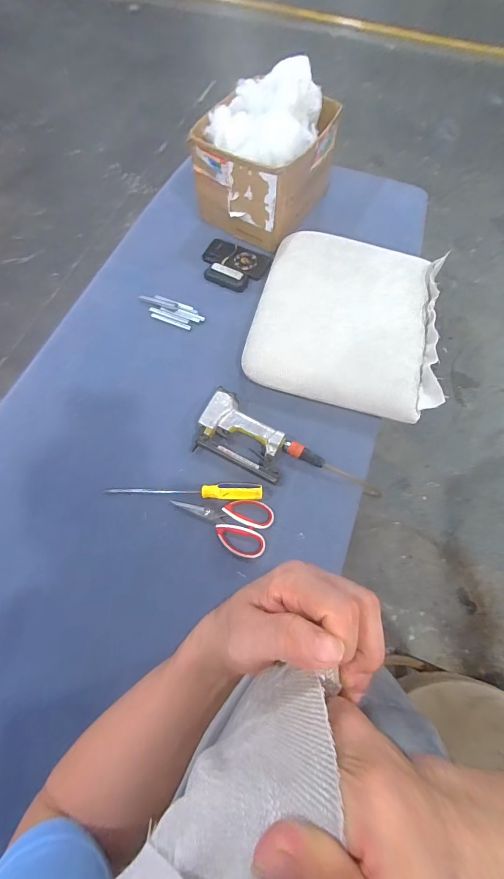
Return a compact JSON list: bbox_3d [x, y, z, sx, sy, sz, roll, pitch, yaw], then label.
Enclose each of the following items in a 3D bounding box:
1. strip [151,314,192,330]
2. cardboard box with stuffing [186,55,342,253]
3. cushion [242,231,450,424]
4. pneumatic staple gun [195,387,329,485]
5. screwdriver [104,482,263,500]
[{"bbox_3d":[-0.191,-0.277,0.808,0.102,0.004,0.013,21,70,7],"label":"strip"},{"bbox_3d":[0.035,-0.697,0.839,0.265,0.259,0.292,30,72,10],"label":"cardboard box with stuffing"},{"bbox_3d":[0.218,-0.272,0.776,0.403,0.074,0.431,14,68,5],"label":"cushion"},{"bbox_3d":[0.005,0.015,0.675,0.255,0.035,0.128,33,72,11],"label":"pneumatic staple gun"},{"bbox_3d":[-0.124,0.098,0.648,0.287,0.024,0.029,0,69,0],"label":"screwdriver"}]

